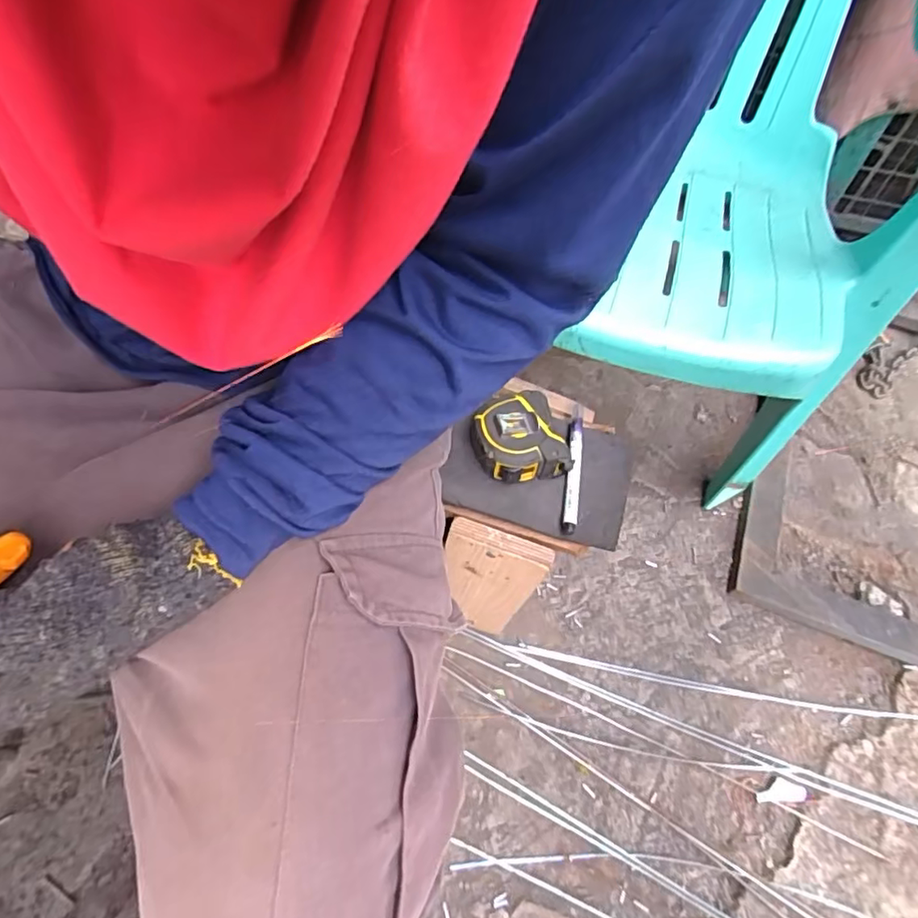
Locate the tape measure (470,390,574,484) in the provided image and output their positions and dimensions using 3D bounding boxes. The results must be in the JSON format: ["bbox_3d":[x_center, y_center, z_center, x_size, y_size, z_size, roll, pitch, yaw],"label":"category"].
[{"bbox_3d":[0.053,-0.017,0.514,0.075,0.044,0.073,-17,60,-12],"label":"tape measure"}]

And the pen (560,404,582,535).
[{"bbox_3d":[0.106,0.004,0.528,0.012,0.016,0.138,8,58,3],"label":"pen"}]

